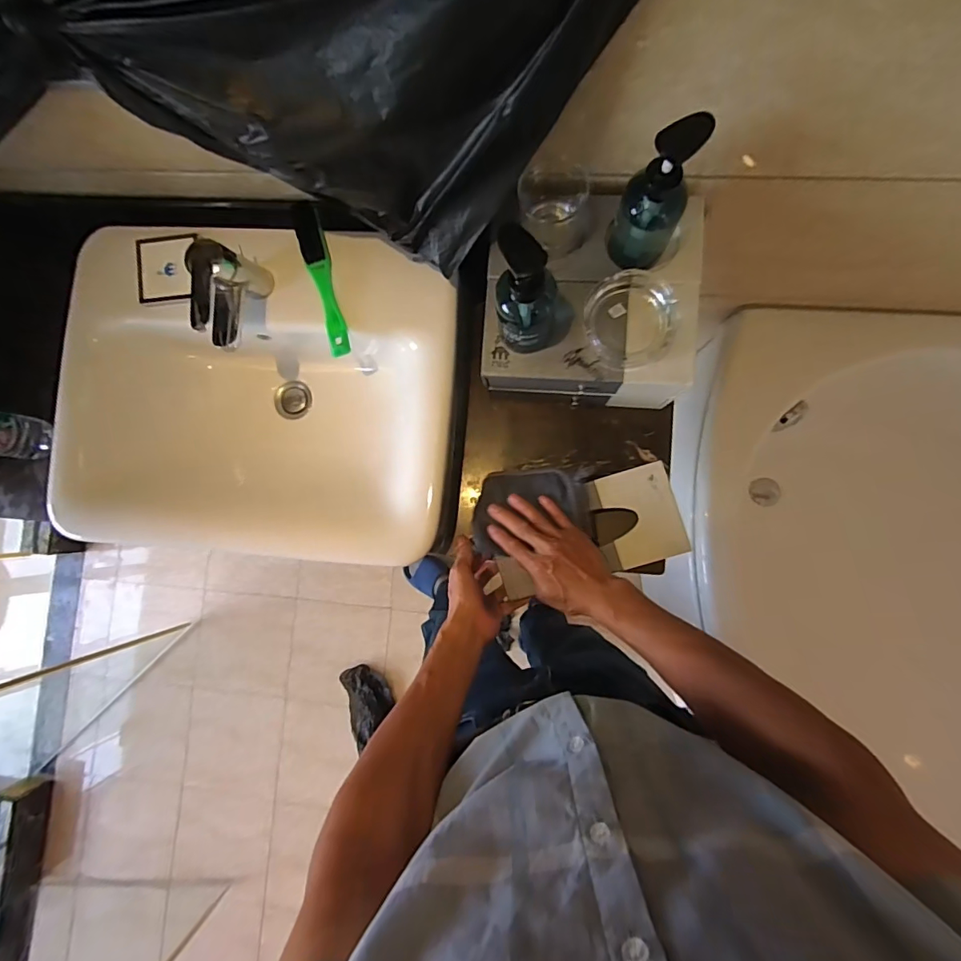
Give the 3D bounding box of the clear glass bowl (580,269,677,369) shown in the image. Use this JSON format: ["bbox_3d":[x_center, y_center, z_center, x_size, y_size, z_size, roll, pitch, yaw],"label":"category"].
[{"bbox_3d":[0.173,-0.187,0.563,0.098,0.032,0.102,0,86,6],"label":"clear glass bowl"}]

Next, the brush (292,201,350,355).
[{"bbox_3d":[-0.207,-0.264,0.629,0.029,0.027,0.207,-15,85,4],"label":"brush"}]

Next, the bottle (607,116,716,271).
[{"bbox_3d":[0.174,-0.283,0.494,0.069,0.173,0.056,27,89,7],"label":"bottle"}]

